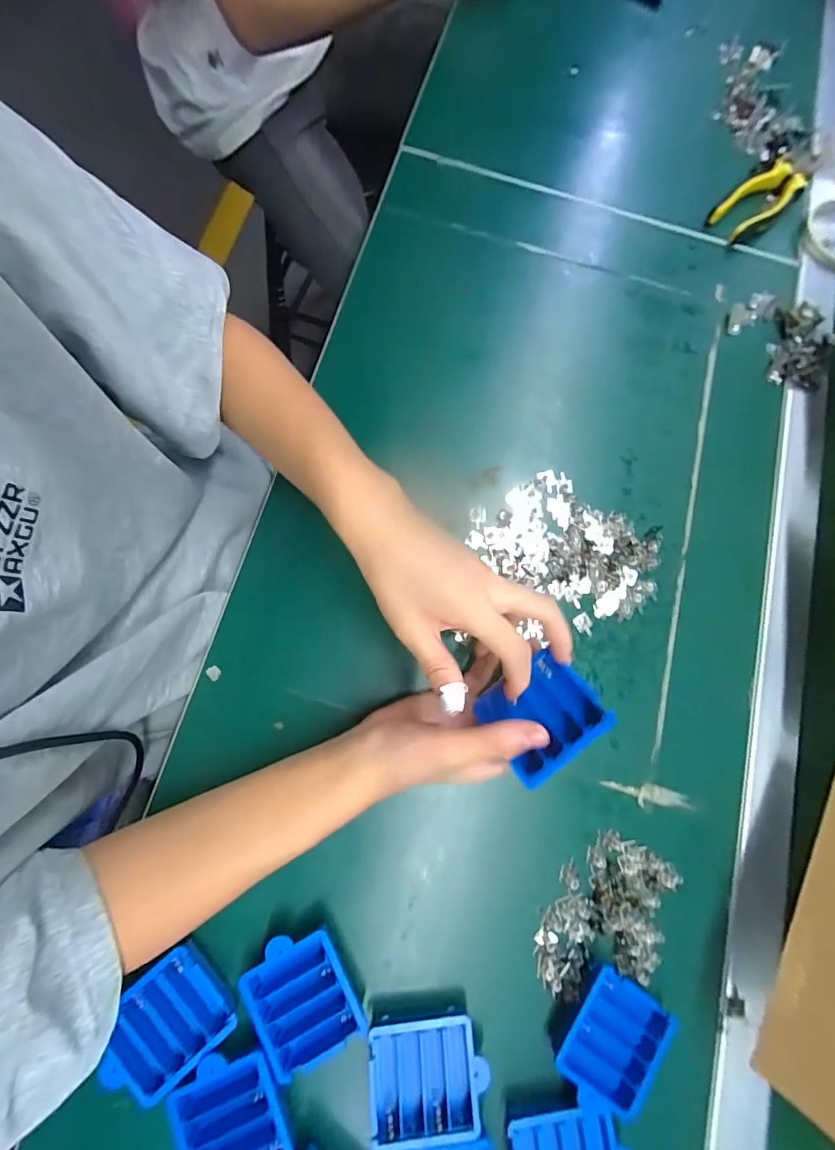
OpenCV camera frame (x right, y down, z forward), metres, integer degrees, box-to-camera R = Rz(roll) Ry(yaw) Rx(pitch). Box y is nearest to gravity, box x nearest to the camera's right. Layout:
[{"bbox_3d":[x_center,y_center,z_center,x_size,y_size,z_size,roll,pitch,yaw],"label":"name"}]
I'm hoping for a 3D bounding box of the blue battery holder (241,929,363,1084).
[{"bbox_3d":[-0.079,0.287,0.306,0.061,0.022,0.074,-29,81,-9],"label":"blue battery holder"}]

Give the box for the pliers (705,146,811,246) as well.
[{"bbox_3d":[0.374,-0.411,0.474,0.148,0.019,0.049,-43,82,-10],"label":"pliers"}]

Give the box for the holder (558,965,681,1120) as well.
[{"bbox_3d":[0.135,0.325,0.309,0.064,0.016,0.076,34,78,4],"label":"holder"}]

